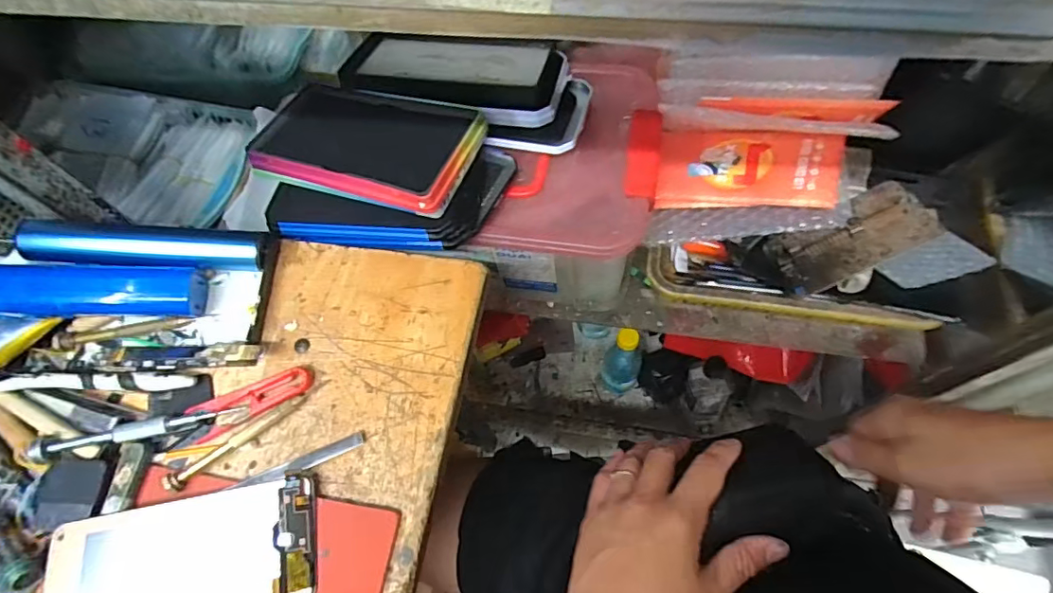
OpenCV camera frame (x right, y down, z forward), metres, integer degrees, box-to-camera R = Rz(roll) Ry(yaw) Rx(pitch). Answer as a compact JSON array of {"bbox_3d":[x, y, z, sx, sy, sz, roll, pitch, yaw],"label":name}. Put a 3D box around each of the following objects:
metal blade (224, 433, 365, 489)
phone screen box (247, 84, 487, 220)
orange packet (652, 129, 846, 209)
[{"bbox_3d":[-0.147,0.108,0.340,0.086,0.005,0.010,-24,65,-6],"label":"metal blade"},{"bbox_3d":[-0.131,-0.128,0.437,0.181,0.024,0.114,16,59,16],"label":"phone screen box"},{"bbox_3d":[0.200,-0.119,0.487,0.155,0.011,0.081,7,69,28],"label":"orange packet"}]

